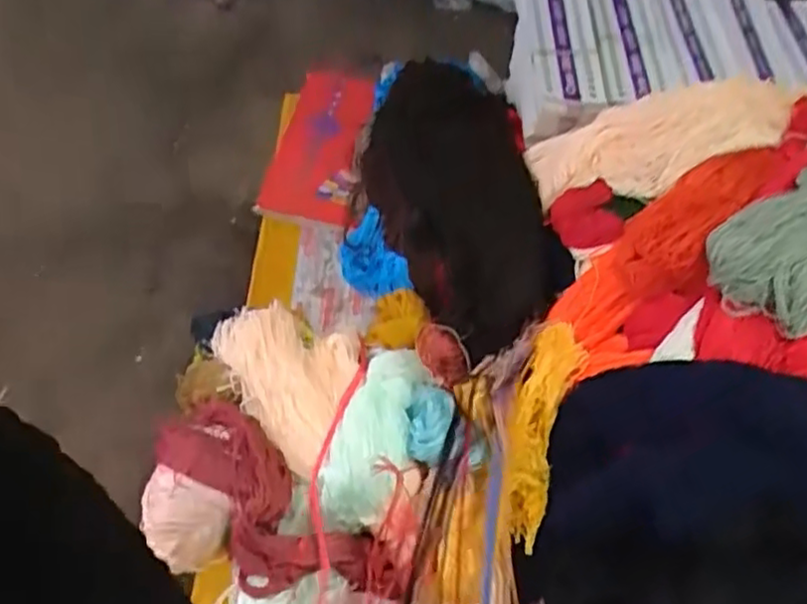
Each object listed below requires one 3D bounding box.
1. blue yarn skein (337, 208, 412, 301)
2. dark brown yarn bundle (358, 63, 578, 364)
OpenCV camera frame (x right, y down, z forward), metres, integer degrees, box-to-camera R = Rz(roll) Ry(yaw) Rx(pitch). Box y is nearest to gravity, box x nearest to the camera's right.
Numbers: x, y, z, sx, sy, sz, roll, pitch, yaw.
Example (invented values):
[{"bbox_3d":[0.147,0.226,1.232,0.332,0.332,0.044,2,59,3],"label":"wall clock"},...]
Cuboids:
[{"bbox_3d":[-0.042,-0.055,0.992,0.077,0.063,0.116,-29,63,-21],"label":"blue yarn skein"},{"bbox_3d":[0.069,-0.153,0.992,0.207,0.128,0.482,-4,57,-7],"label":"dark brown yarn bundle"}]

